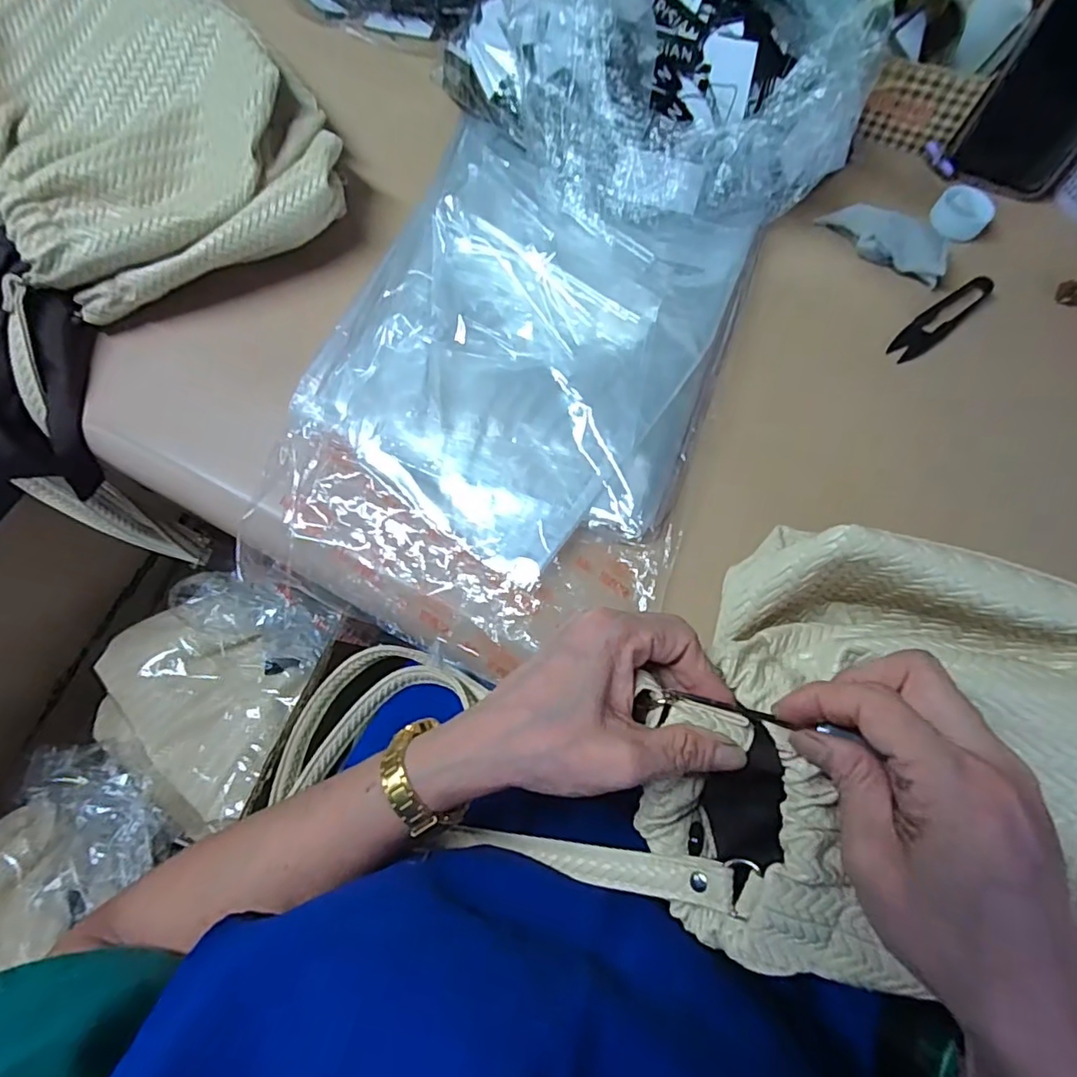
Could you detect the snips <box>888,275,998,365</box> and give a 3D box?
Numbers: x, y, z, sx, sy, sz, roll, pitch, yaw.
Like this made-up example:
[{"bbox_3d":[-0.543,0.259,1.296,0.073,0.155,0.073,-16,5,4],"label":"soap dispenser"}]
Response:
[{"bbox_3d":[0.303,-0.166,0.428,0.105,0.005,0.023,-40,76,-12],"label":"snips"}]

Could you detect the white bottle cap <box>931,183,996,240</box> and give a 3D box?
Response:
[{"bbox_3d":[0.339,-0.259,0.457,0.042,0.017,0.043,0,71,0],"label":"white bottle cap"}]

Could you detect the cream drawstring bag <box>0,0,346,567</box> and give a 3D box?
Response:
[{"bbox_3d":[-0.336,-0.237,0.449,0.335,0.114,0.401,26,73,9],"label":"cream drawstring bag"}]

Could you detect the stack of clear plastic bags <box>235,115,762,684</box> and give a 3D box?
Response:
[{"bbox_3d":[-0.014,-0.114,0.393,0.258,0.039,0.376,20,73,7],"label":"stack of clear plastic bags"}]

